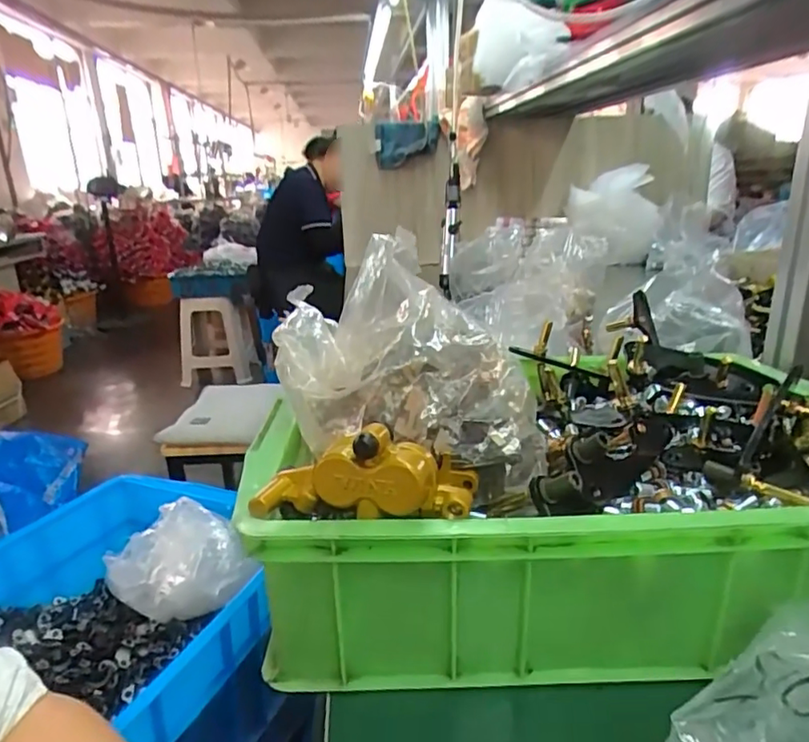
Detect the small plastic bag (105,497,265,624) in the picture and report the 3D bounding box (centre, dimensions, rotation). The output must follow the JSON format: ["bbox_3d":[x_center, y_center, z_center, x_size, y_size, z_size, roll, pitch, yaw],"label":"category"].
[{"bbox_3d":[-0.309,0.258,0.797,0.172,0.090,0.126,8,21,26],"label":"small plastic bag"}]

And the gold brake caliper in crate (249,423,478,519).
[{"bbox_3d":[-0.019,0.050,0.319,0.117,0.045,0.047,-2,19,0],"label":"gold brake caliper in crate"}]

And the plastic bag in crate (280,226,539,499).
[{"bbox_3d":[-0.003,-0.012,0.400,0.172,0.105,0.184,-3,19,-4],"label":"plastic bag in crate"}]

